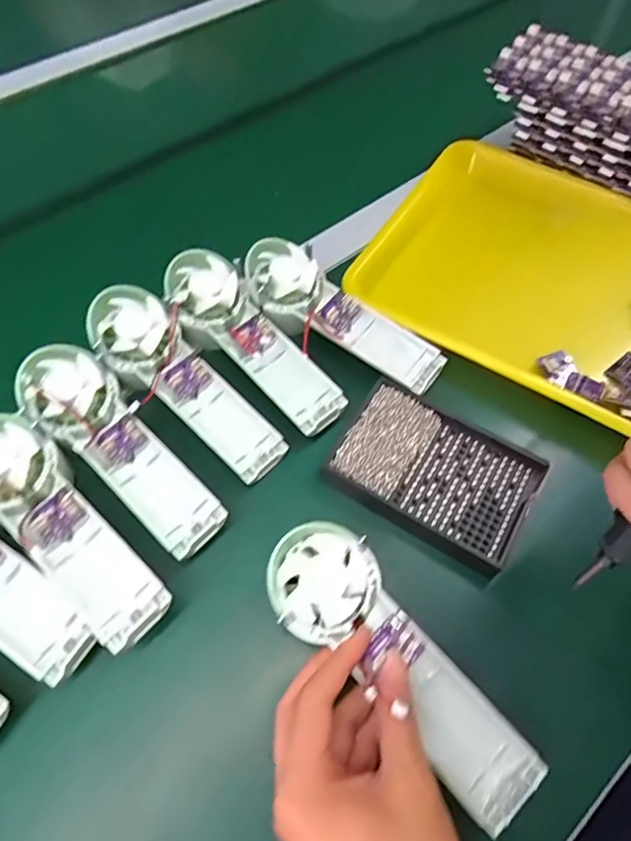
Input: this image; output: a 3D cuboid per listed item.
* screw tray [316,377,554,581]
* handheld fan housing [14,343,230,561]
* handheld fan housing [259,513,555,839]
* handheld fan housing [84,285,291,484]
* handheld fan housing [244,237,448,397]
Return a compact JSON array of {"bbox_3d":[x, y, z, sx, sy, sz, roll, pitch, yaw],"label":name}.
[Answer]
[{"bbox_3d":[0.082,0.035,0.365,0.135,0.016,0.091,30,65,14],"label":"screw tray"},{"bbox_3d":[-0.133,0.018,0.350,0.056,0.039,0.173,-40,69,-20],"label":"handheld fan housing"},{"bbox_3d":[0.044,0.132,0.290,0.061,0.022,0.176,-40,73,-20],"label":"handheld fan housing"},{"bbox_3d":[-0.096,-0.027,0.381,0.174,0.026,0.057,43,68,5],"label":"handheld fan housing"},{"bbox_3d":[0.018,-0.083,0.406,0.174,0.033,0.055,33,66,15],"label":"handheld fan housing"}]

